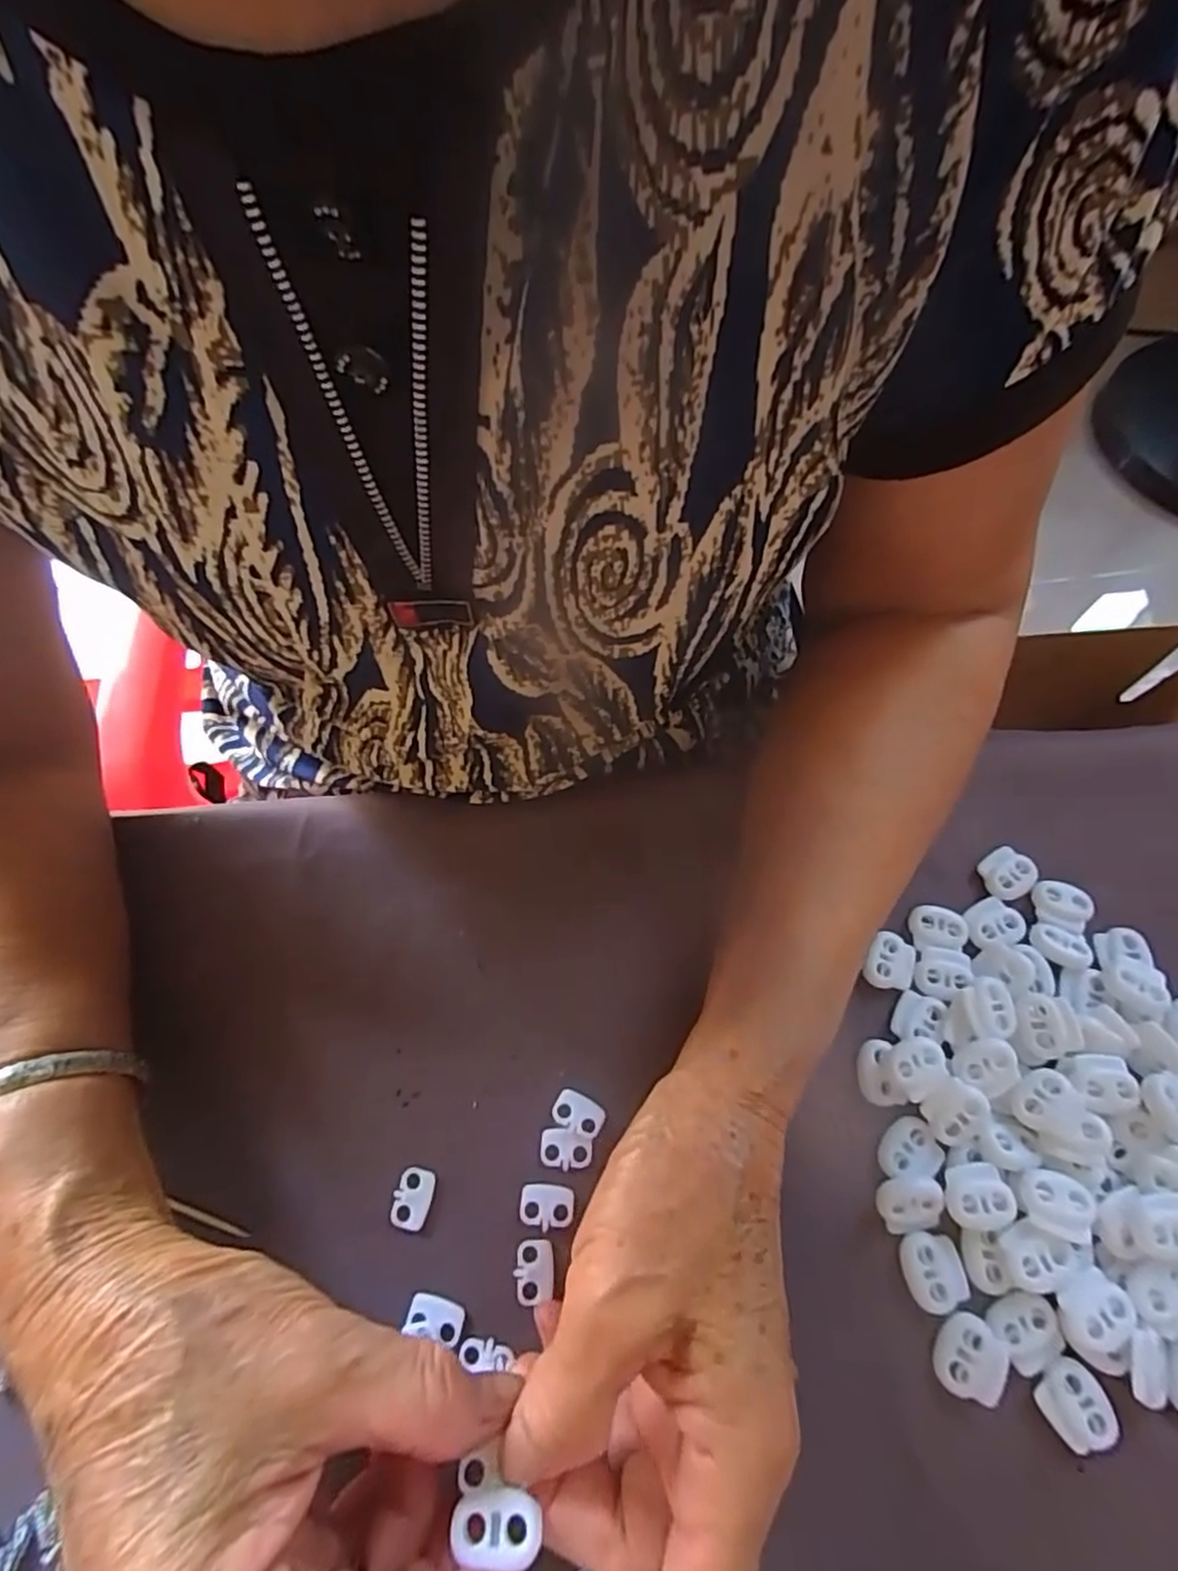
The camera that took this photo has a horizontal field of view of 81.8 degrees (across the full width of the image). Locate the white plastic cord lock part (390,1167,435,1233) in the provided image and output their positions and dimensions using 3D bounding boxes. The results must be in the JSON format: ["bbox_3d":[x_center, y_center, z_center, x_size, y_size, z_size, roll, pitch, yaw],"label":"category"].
[{"bbox_3d":[-0.063,0.146,0.239,0.013,0.004,0.019,9,64,6],"label":"white plastic cord lock part"}]

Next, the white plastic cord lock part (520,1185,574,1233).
[{"bbox_3d":[-0.015,0.147,0.237,0.019,0.004,0.013,6,64,5],"label":"white plastic cord lock part"}]

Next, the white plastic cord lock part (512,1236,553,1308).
[{"bbox_3d":[-0.019,0.164,0.229,0.013,0.004,0.018,-3,64,0],"label":"white plastic cord lock part"}]

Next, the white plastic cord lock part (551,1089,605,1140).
[{"bbox_3d":[-0.004,0.120,0.249,0.018,0.004,0.012,21,66,12],"label":"white plastic cord lock part"}]

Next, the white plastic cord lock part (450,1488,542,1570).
[{"bbox_3d":[-0.023,0.185,0.169,0.021,0.004,0.013,0,64,2],"label":"white plastic cord lock part"}]

